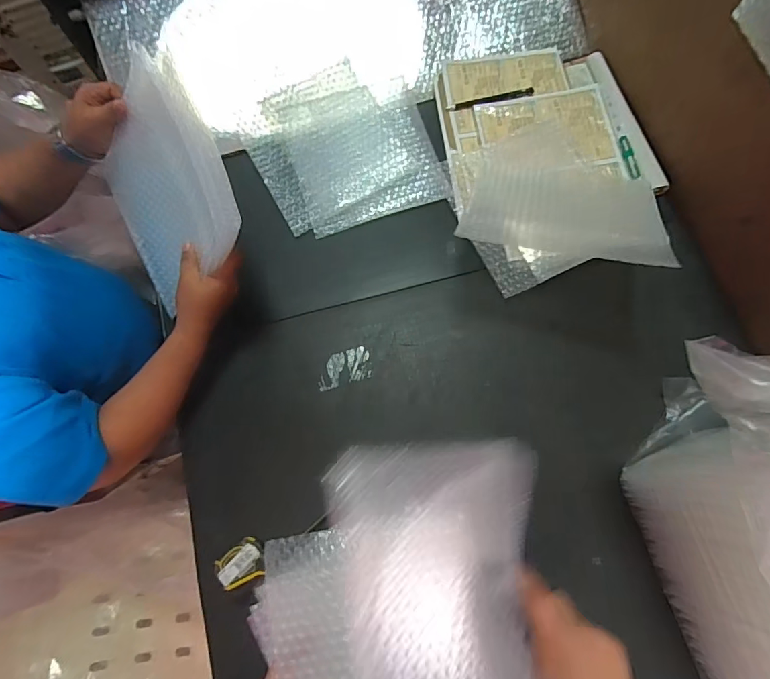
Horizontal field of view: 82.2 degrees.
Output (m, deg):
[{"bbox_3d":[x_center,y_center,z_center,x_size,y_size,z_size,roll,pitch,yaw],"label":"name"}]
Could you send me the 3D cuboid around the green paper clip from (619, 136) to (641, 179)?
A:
[{"bbox_3d":[0.389,-0.290,0.704,0.017,0.007,0.080,-8,71,0],"label":"green paper clip"}]

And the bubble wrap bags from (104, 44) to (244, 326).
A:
[{"bbox_3d":[-0.283,-0.186,0.567,0.023,0.256,0.244,-24,84,-47],"label":"bubble wrap bags"}]

